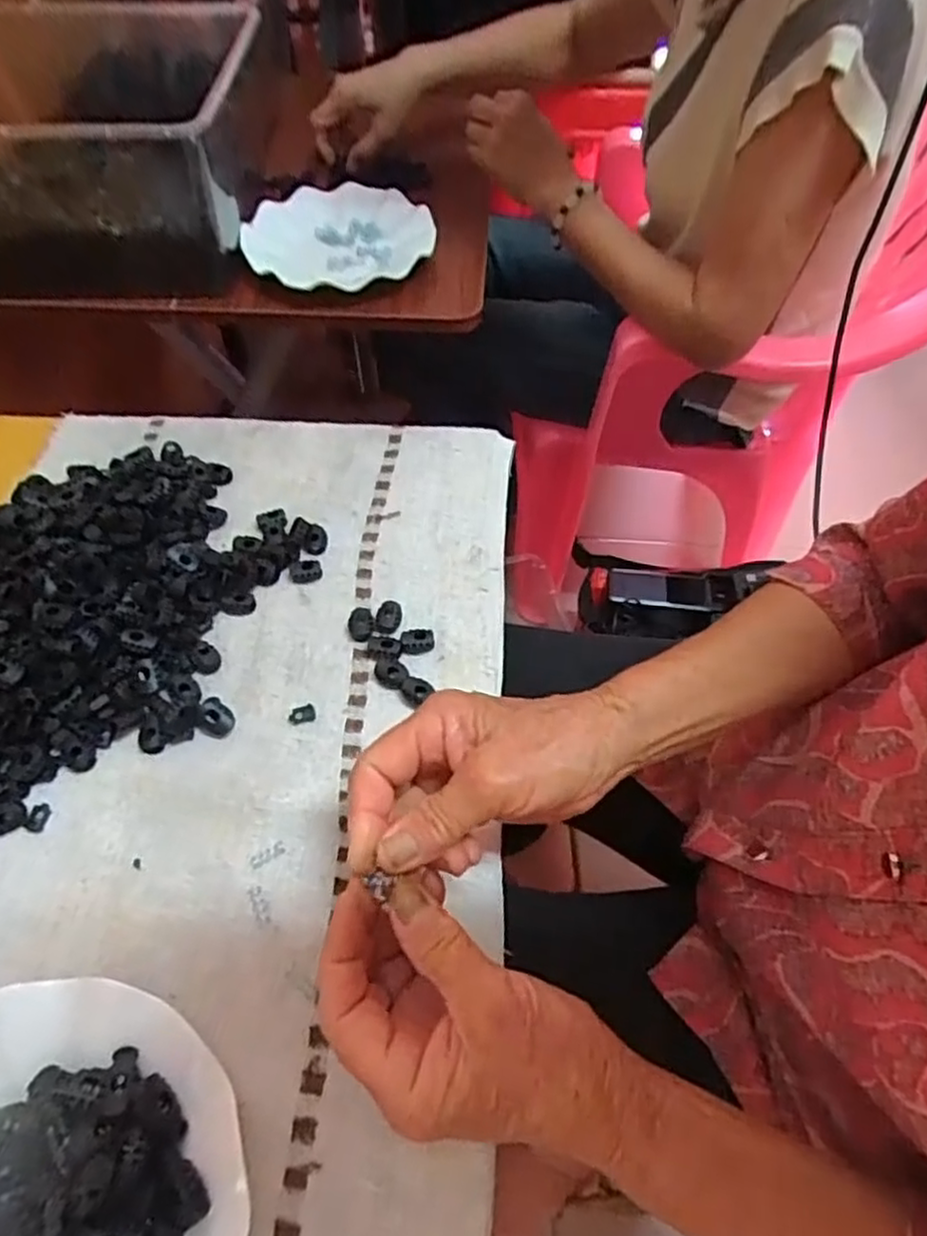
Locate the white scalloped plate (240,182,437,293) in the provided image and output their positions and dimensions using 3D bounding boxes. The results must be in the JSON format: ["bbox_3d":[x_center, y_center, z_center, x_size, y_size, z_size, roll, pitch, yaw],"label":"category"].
[{"bbox_3d":[-0.122,-0.381,0.694,0.182,0.040,0.182,1,55,-1],"label":"white scalloped plate"}]

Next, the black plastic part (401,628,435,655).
[{"bbox_3d":[-0.030,0.015,0.451,0.021,0.004,0.019,-2,55,-2],"label":"black plastic part"}]

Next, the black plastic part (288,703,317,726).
[{"bbox_3d":[-0.100,0.059,0.425,0.017,0.006,0.011,-17,54,-11],"label":"black plastic part"}]

